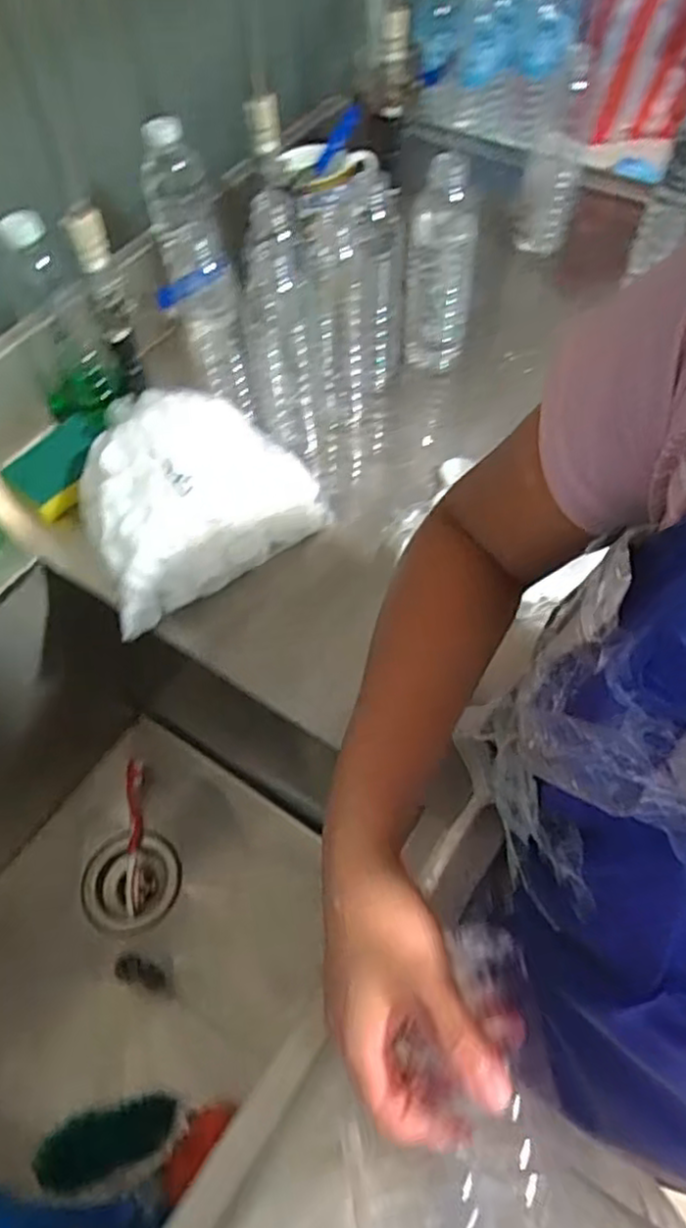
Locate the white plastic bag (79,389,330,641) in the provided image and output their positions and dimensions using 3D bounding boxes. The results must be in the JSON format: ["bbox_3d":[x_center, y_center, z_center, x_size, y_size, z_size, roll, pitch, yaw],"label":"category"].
[{"bbox_3d":[-0.136,-0.115,0.635,0.209,0.096,0.182,-29,61,-14],"label":"white plastic bag"}]

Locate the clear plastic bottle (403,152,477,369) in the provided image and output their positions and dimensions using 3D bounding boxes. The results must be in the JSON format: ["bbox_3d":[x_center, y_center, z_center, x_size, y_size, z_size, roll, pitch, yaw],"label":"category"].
[{"bbox_3d":[0.095,-0.334,0.698,0.066,0.194,0.054,5,58,6],"label":"clear plastic bottle"}]

